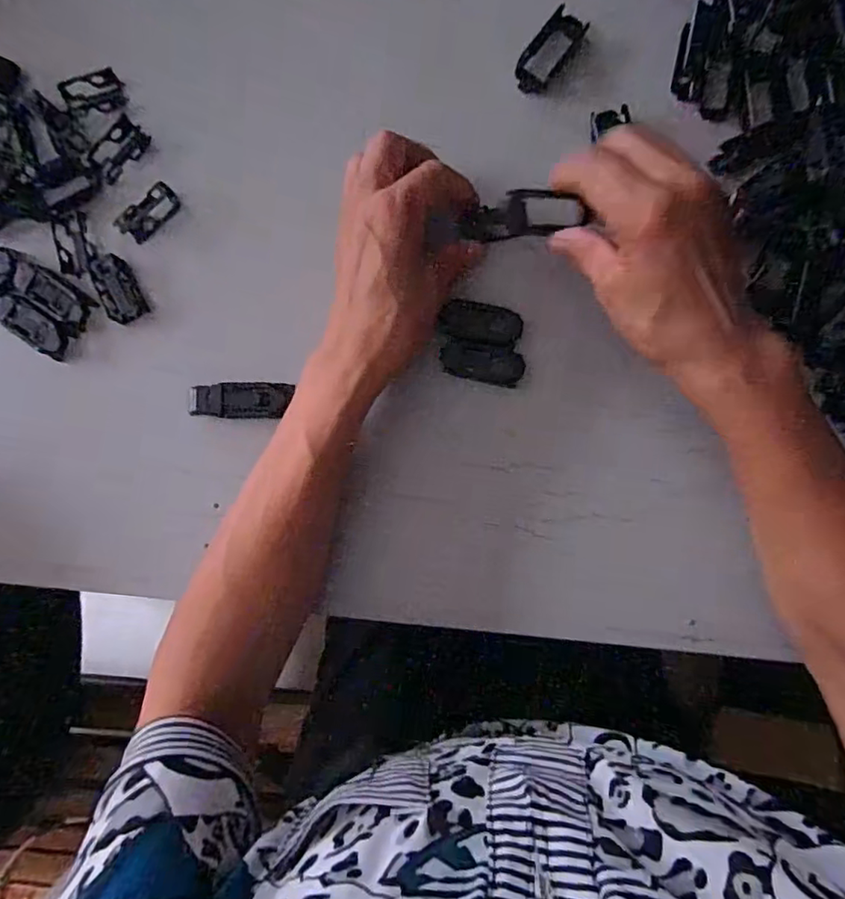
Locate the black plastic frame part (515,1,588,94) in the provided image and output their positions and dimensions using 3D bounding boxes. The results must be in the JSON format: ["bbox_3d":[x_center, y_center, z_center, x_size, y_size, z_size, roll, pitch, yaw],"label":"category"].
[{"bbox_3d":[0.076,-0.240,0.349,0.023,0.011,0.047,38,92,2],"label":"black plastic frame part"}]

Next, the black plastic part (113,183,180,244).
[{"bbox_3d":[-0.171,-0.148,0.360,0.039,0.016,0.015,-43,89,2],"label":"black plastic part"}]

